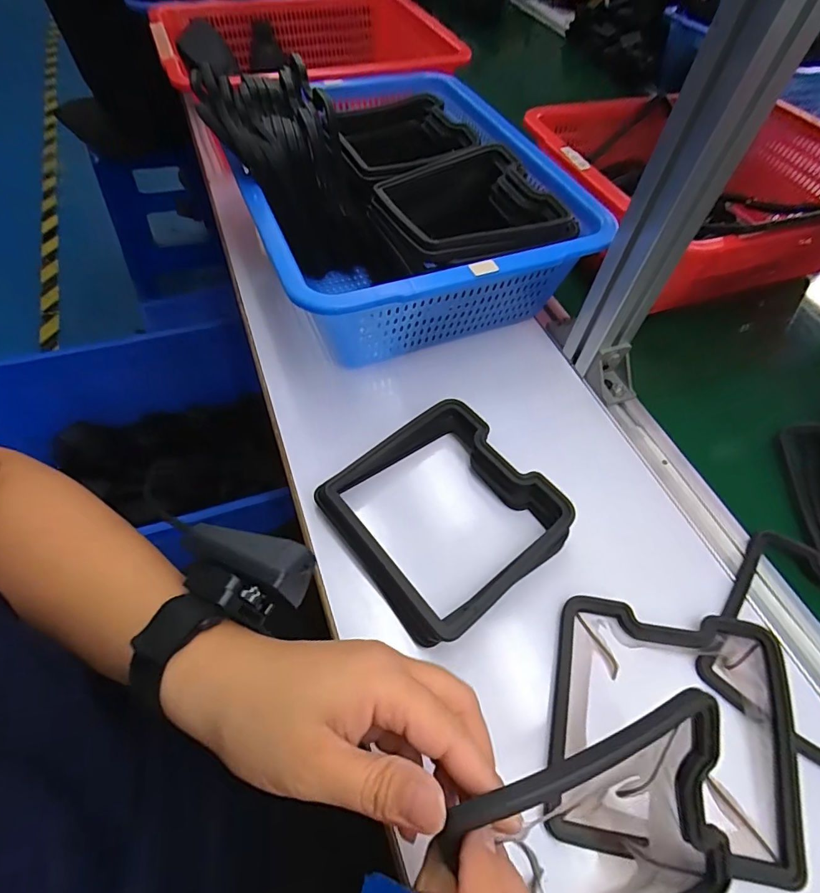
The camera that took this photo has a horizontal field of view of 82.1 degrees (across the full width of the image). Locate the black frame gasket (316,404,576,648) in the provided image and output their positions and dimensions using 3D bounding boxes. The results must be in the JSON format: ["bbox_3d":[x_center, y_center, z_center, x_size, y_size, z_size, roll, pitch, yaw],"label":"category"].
[{"bbox_3d":[0.027,0.052,0.367,0.151,0.035,0.149,-33,64,-23],"label":"black frame gasket"}]

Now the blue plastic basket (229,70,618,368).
[{"bbox_3d":[-0.023,-0.268,0.509,0.290,0.142,0.401,-17,59,-15],"label":"blue plastic basket"}]

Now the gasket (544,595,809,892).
[{"bbox_3d":[0.168,0.179,0.304,0.153,0.013,0.145,11,56,3],"label":"gasket"}]

